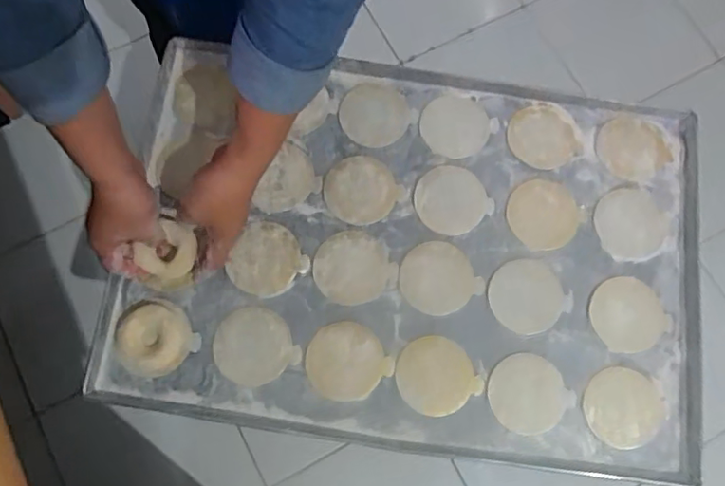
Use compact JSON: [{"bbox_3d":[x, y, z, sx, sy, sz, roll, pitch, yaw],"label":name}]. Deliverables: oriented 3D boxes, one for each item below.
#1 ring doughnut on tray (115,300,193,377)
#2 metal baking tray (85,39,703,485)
[{"bbox_3d":[-0.211,0.095,0.580,0.074,0.025,0.070,0,76,0],"label":"ring doughnut on tray"},{"bbox_3d":[0.051,0.009,0.615,0.597,0.026,0.395,8,76,2],"label":"metal baking tray"}]

